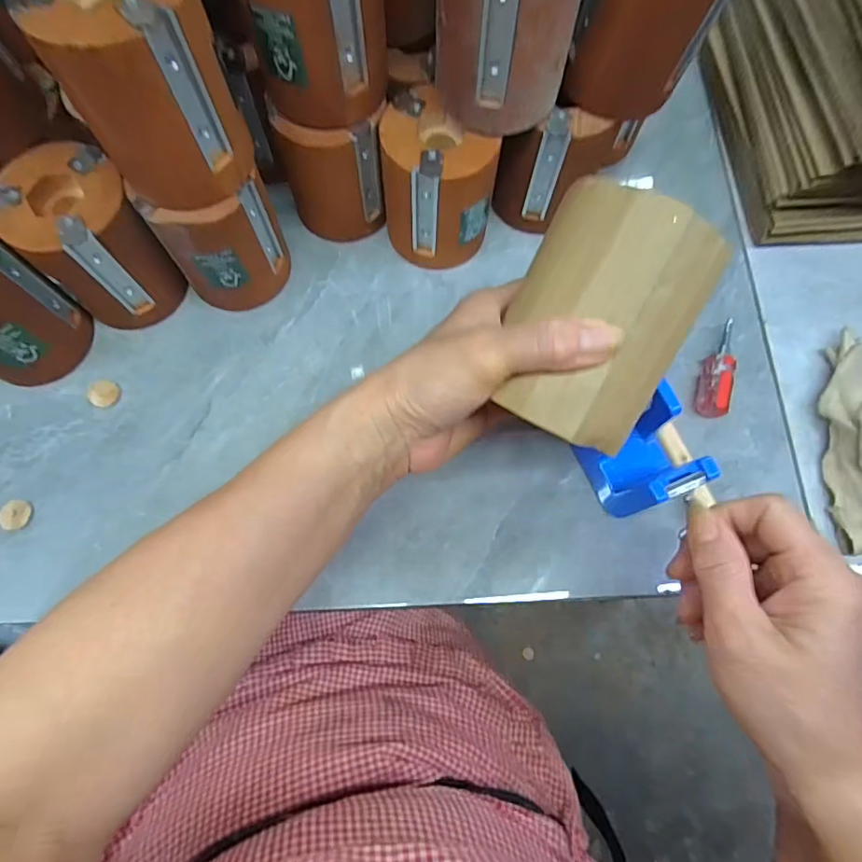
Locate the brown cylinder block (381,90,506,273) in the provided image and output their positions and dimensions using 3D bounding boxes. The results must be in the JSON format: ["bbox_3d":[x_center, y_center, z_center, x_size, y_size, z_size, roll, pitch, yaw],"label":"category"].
[{"bbox_3d":[0.003,-0.176,0.384,0.077,0.098,0.075,-3,75,-3],"label":"brown cylinder block"}]

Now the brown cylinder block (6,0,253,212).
[{"bbox_3d":[-0.144,-0.178,0.273,0.076,0.097,0.078,-22,76,-8],"label":"brown cylinder block"}]

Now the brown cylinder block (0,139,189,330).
[{"bbox_3d":[-0.226,-0.126,0.364,0.077,0.101,0.076,-33,78,-10],"label":"brown cylinder block"}]

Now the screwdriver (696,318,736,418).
[{"bbox_3d":[0.216,-0.048,0.396,0.021,0.023,0.078,17,75,3],"label":"screwdriver"}]

